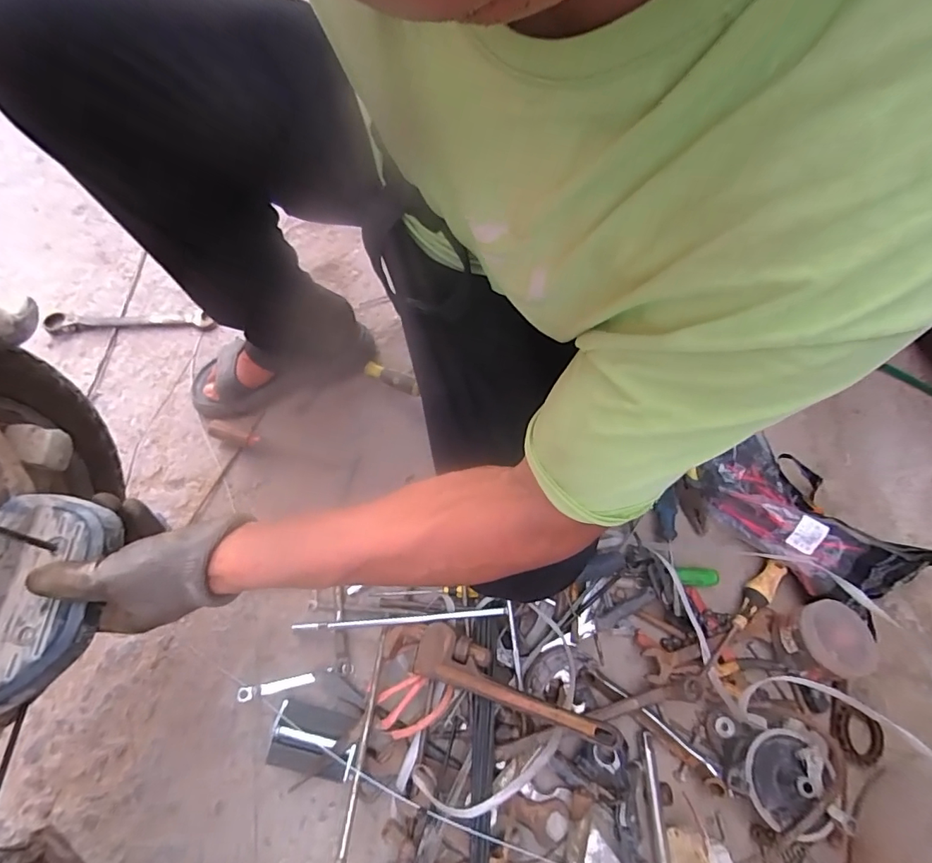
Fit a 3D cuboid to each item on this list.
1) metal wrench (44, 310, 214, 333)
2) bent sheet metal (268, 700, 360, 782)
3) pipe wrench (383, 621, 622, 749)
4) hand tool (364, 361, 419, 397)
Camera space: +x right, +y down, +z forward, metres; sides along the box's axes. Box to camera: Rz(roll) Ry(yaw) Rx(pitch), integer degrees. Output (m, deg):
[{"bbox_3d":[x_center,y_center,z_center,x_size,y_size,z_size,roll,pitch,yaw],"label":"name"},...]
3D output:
[{"bbox_3d":[-0.585,-0.194,0.851,0.287,0.013,0.040,-2,67,3],"label":"metal wrench"},{"bbox_3d":[-0.181,0.370,0.587,0.101,0.030,0.065,8,67,7],"label":"bent sheet metal"},{"bbox_3d":[0.032,0.286,0.566,0.282,0.028,0.058,14,68,24],"label":"pipe wrench"},{"bbox_3d":[-0.115,-0.080,0.777,0.100,0.028,0.027,22,70,12],"label":"hand tool"}]

